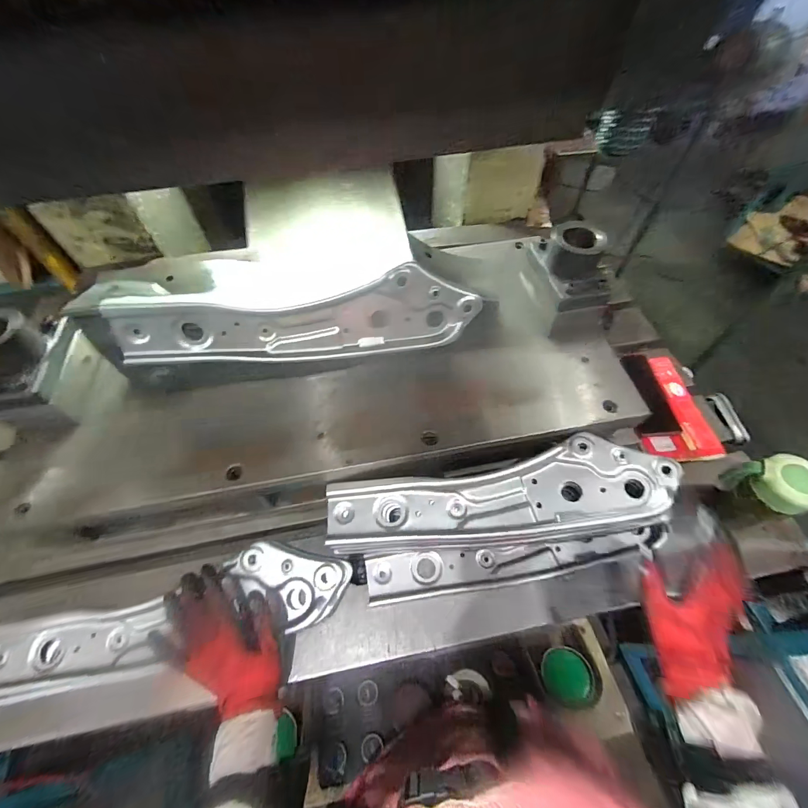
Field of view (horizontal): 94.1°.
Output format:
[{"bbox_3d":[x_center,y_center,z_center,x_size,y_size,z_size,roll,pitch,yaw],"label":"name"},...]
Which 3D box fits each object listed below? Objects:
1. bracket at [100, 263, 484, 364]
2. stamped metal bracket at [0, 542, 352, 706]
[{"bbox_3d":[-0.121,-0.100,0.475,0.448,0.111,0.048,-8,57,-3],"label":"bracket"},{"bbox_3d":[-0.295,0.269,0.476,0.447,0.046,0.104,-14,57,-4],"label":"stamped metal bracket"}]

